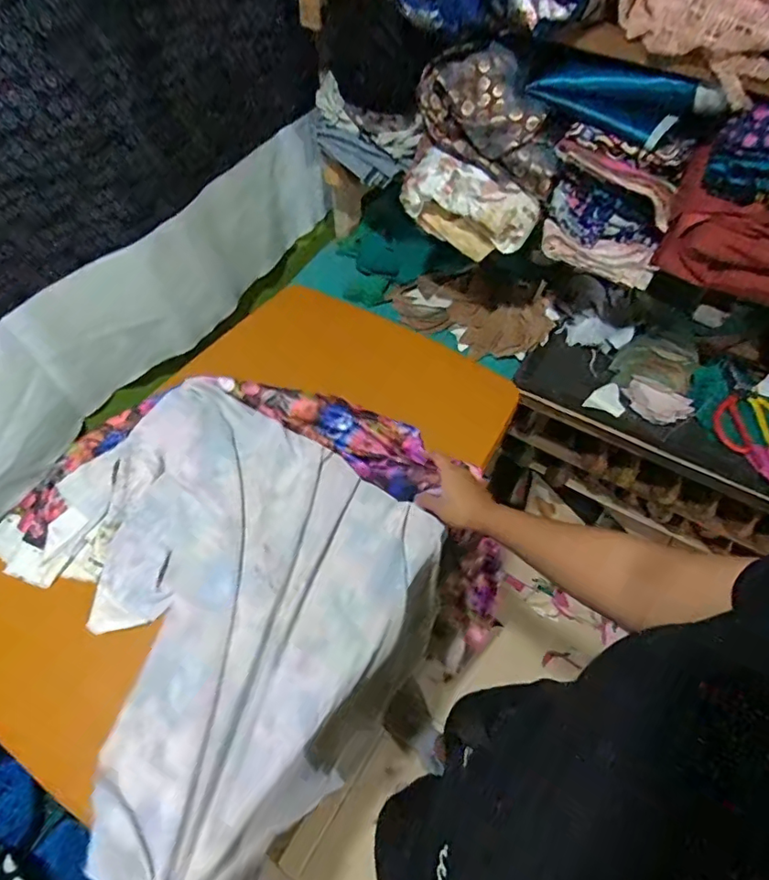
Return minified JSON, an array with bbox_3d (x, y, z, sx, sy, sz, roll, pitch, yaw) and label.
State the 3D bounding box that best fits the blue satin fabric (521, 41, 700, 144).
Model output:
[{"bbox_3d":[0.280,-0.440,0.660,0.197,0.072,0.028,26,61,16],"label":"blue satin fabric"}]

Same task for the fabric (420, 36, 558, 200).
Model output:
[{"bbox_3d":[0.152,-0.447,0.723,0.213,0.128,0.064,32,63,19],"label":"fabric"}]

